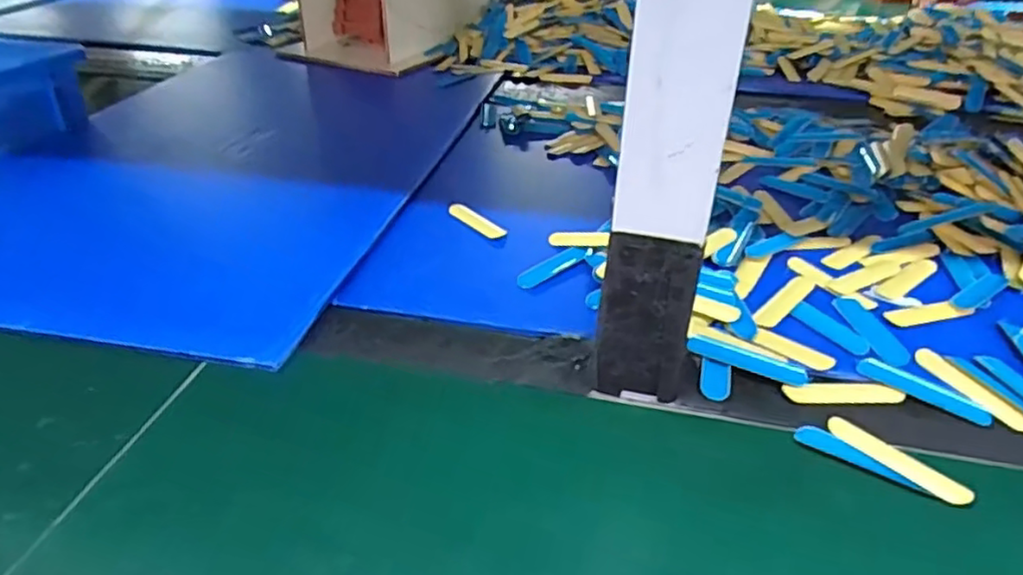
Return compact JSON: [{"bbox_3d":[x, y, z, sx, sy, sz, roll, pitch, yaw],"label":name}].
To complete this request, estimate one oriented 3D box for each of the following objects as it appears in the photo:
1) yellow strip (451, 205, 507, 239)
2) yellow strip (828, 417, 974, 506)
[{"bbox_3d":[-0.028,-0.051,0.501,0.014,0.005,0.059,-27,42,-33],"label":"yellow strip"},{"bbox_3d":[0.176,0.079,0.304,0.012,0.004,0.062,-34,46,-24],"label":"yellow strip"}]

